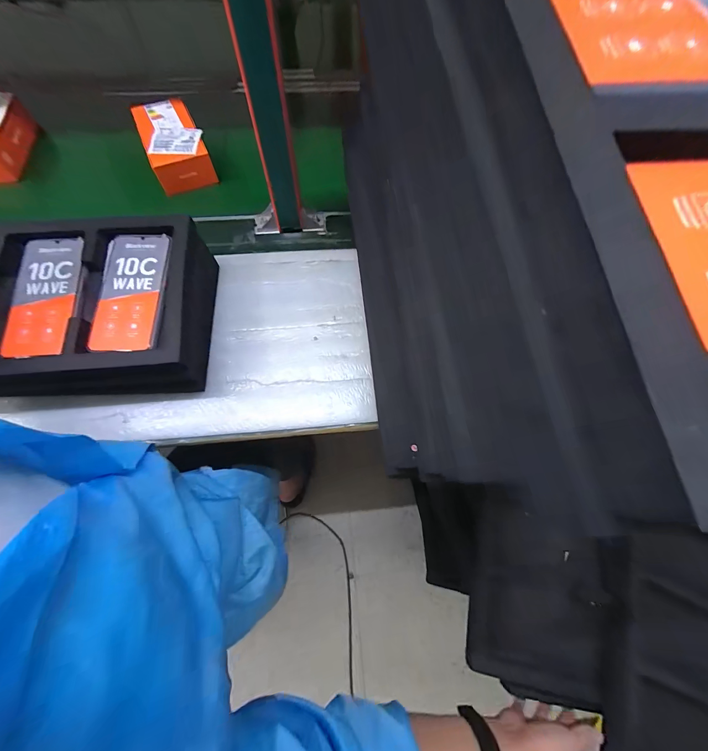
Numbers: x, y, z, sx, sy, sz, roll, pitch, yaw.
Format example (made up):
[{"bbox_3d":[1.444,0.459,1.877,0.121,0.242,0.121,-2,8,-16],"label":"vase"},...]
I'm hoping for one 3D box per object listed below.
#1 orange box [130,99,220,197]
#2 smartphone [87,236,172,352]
[{"bbox_3d":[-0.348,-0.448,0.597,0.102,0.056,0.197,-24,74,-10],"label":"orange box"},{"bbox_3d":[-0.291,-0.112,0.405,0.079,0.007,0.171,-5,66,-3],"label":"smartphone"}]

